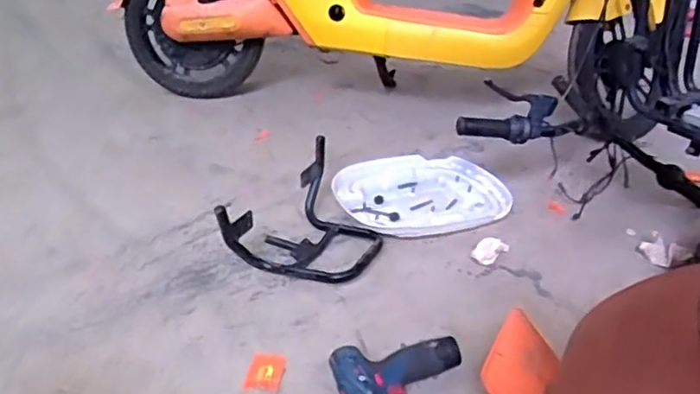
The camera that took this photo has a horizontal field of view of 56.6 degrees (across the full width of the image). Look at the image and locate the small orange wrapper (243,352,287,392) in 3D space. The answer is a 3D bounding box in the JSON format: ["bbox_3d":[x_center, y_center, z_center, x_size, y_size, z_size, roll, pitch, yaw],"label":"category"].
[{"bbox_3d":[-0.123,0.253,0.945,0.050,0.004,0.071,7,31,6],"label":"small orange wrapper"}]

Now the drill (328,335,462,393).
[{"bbox_3d":[0.046,0.257,0.905,0.148,0.054,0.218,19,34,23],"label":"drill"}]

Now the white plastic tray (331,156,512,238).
[{"bbox_3d":[0.154,-0.005,1.354,0.371,0.048,0.261,-9,33,-20],"label":"white plastic tray"}]

